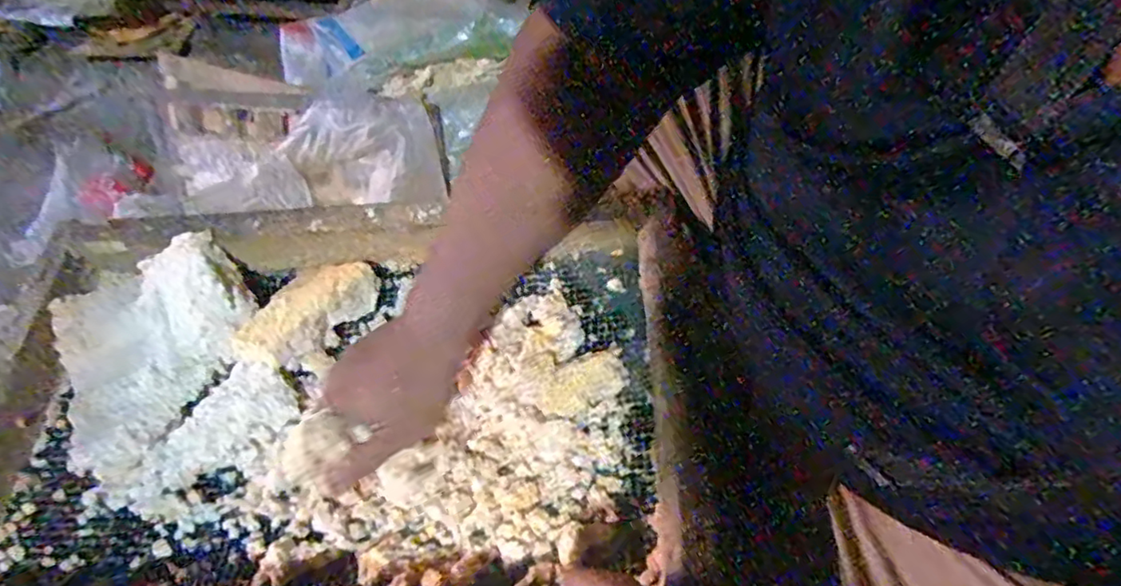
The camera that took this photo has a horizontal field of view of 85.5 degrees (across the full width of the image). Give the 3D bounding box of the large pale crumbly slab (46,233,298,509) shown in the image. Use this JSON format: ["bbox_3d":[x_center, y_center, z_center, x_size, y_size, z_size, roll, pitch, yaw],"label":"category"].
[{"bbox_3d":[-0.363,0.064,0.550,0.175,0.062,0.227,-27,62,-11],"label":"large pale crumbly slab"}]

